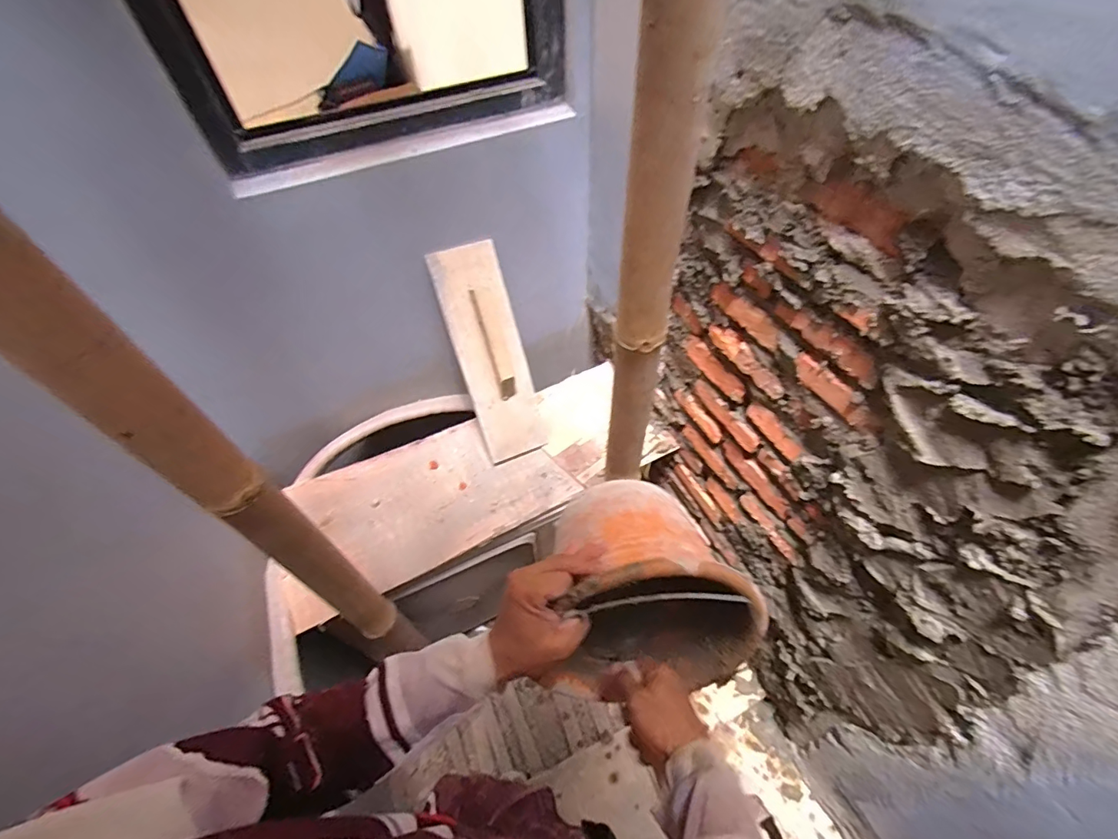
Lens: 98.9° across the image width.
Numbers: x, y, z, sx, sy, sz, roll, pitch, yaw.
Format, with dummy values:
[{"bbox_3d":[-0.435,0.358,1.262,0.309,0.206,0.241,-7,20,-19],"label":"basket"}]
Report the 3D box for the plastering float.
[{"bbox_3d":[-0.152,-0.141,1.109,0.154,0.502,0.056,-19,22,-11],"label":"plastering float"}]

